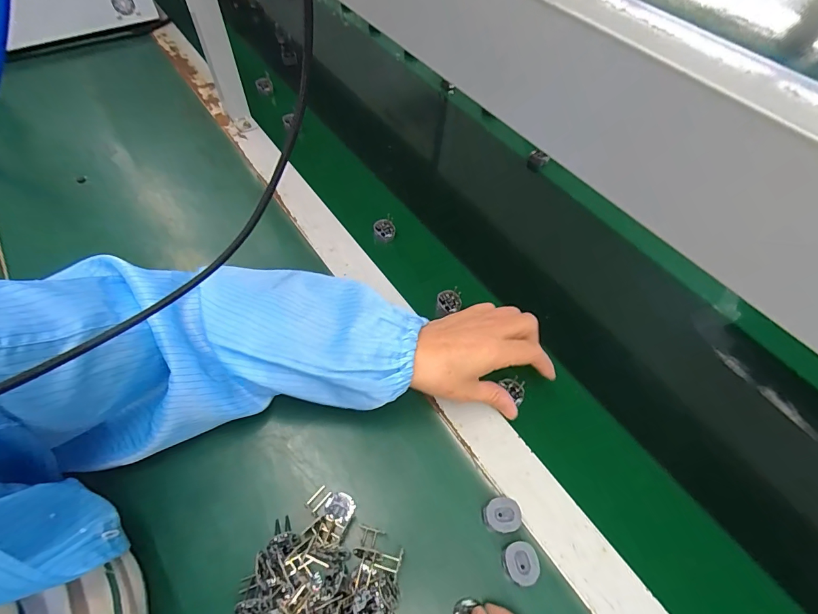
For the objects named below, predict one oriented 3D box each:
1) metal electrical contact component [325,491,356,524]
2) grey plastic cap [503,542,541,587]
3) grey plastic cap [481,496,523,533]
[{"bbox_3d":[-0.058,0.167,0.328,0.024,0.005,0.023,1,58,-2],"label":"metal electrical contact component"},{"bbox_3d":[0.088,0.201,0.307,0.025,0.011,0.028,-9,59,-8],"label":"grey plastic cap"},{"bbox_3d":[0.077,0.172,0.324,0.029,0.014,0.024,-6,59,-7],"label":"grey plastic cap"}]

